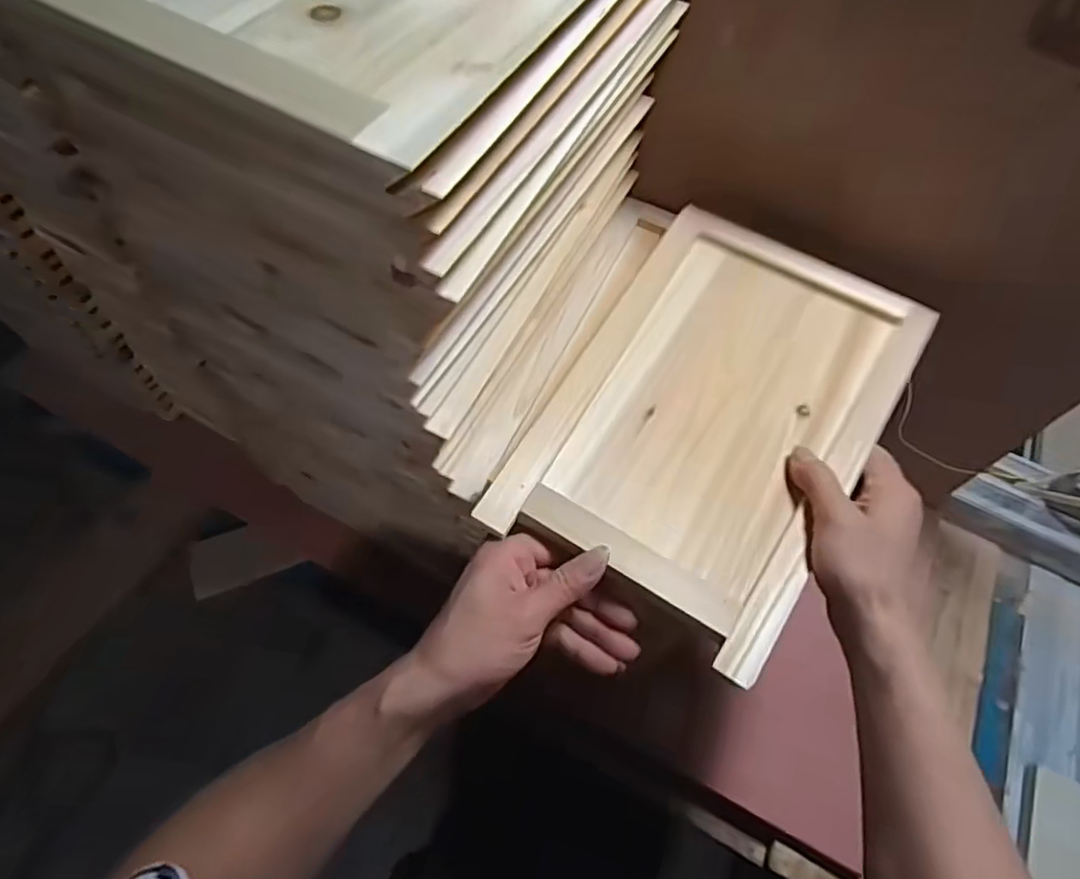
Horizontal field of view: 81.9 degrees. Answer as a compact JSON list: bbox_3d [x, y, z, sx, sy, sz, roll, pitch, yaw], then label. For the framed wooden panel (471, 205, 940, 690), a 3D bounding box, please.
[{"bbox_3d":[0.146,-0.038,0.490,0.227,0.024,0.383,30,62,13],"label":"framed wooden panel"}]

